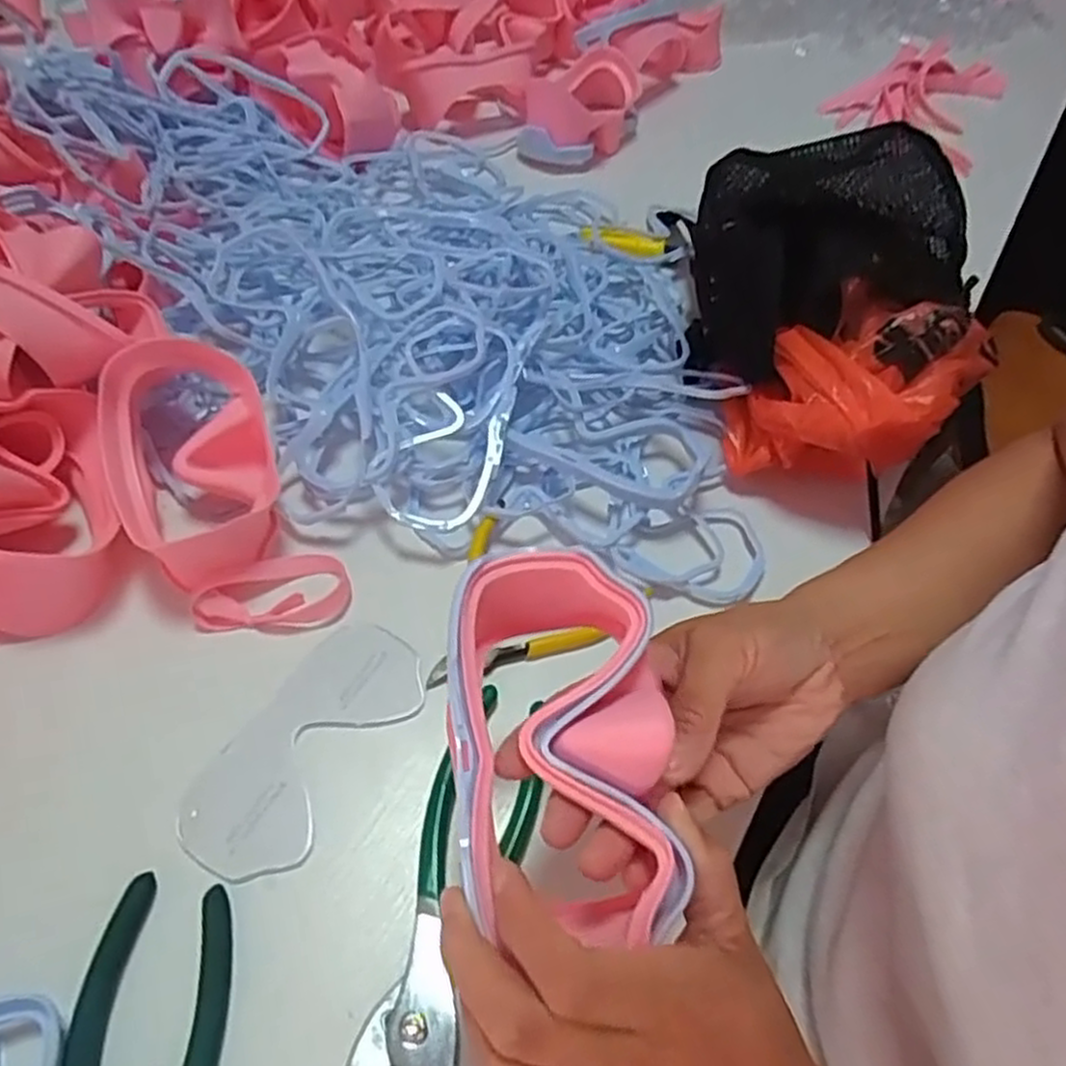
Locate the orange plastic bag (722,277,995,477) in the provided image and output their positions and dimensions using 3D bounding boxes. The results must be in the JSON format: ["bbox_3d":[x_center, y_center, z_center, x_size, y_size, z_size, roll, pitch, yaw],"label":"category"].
[{"bbox_3d":[0.200,-0.085,0.482,0.129,0.109,0.119,29,57,15],"label":"orange plastic bag"}]

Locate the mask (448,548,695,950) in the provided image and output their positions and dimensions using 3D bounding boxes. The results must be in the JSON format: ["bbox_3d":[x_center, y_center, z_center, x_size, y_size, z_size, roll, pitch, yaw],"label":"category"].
[{"bbox_3d":[0.006,0.075,0.281,0.078,0.057,0.129,-3,54,-8],"label":"mask"}]

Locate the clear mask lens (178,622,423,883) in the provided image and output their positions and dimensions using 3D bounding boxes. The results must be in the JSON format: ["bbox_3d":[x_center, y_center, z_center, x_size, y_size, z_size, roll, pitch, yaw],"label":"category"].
[{"bbox_3d":[-0.111,0.104,0.386,0.064,0.005,0.137,29,57,15],"label":"clear mask lens"}]

